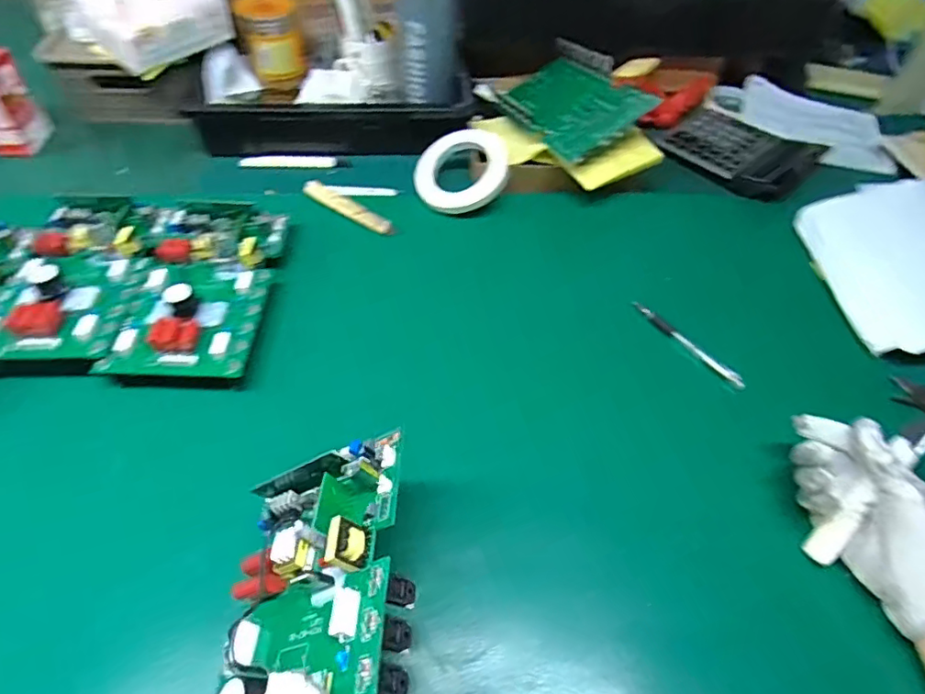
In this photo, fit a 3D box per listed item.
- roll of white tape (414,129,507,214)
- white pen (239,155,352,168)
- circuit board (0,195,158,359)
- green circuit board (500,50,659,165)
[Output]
[{"bbox_3d":[-0.005,-0.220,0.679,0.115,0.017,0.113,-3,79,15],"label":"roll of white tape"},{"bbox_3d":[-0.223,-0.249,0.724,0.143,0.009,0.015,-3,52,-5],"label":"white pen"},{"bbox_3d":[-0.379,-0.089,0.525,0.128,0.037,0.229,-4,52,-6],"label":"circuit board"},{"bbox_3d":[0.135,-0.322,0.707,0.129,0.025,0.243,-32,45,0],"label":"green circuit board"}]

